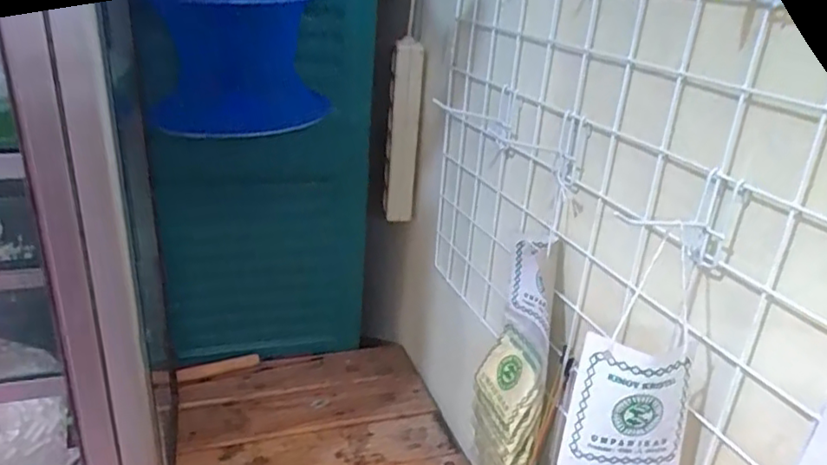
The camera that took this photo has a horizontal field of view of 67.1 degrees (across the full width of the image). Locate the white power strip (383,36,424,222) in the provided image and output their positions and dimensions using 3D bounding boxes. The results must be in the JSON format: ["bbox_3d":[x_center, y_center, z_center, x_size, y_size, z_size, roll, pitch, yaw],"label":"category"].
[{"bbox_3d":[-0.018,-0.166,1.039,0.055,0.295,0.065,4,23,-1],"label":"white power strip"}]

